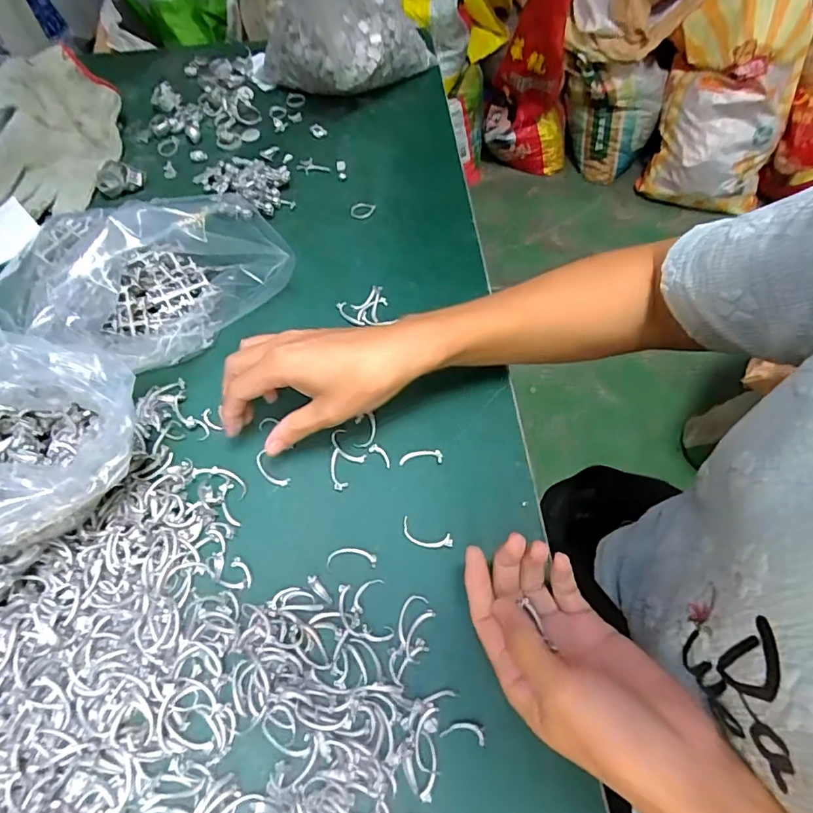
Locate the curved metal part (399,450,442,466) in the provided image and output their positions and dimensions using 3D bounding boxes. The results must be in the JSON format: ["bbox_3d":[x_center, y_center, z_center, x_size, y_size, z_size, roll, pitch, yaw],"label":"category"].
[{"bbox_3d":[0.010,0.034,0.346,0.029,0.004,0.009,-4,61,-2],"label":"curved metal part"}]

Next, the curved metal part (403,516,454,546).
[{"bbox_3d":[0.013,0.083,0.320,0.034,0.004,0.014,19,63,10],"label":"curved metal part"}]

